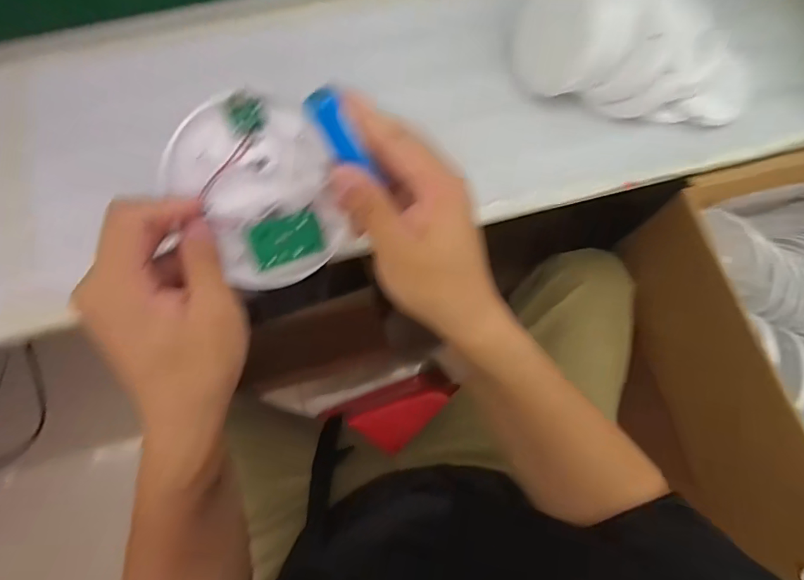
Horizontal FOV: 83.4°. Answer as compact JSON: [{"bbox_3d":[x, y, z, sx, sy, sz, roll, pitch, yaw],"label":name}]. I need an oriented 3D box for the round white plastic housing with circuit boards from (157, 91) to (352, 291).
[{"bbox_3d":[-0.078,-0.057,0.267,0.091,0.020,0.107,-43,117,-20],"label":"round white plastic housing with circuit boards"}]

